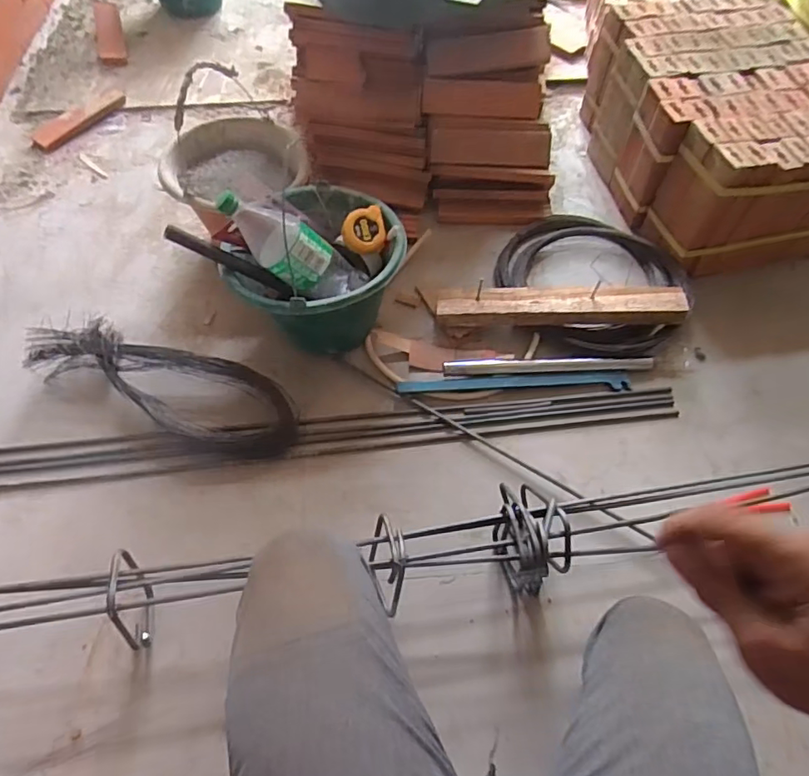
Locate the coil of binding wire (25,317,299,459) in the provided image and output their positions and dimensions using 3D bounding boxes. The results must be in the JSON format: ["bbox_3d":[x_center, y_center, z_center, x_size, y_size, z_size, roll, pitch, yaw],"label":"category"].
[{"bbox_3d":[-0.395,-0.002,0.905,0.471,0.063,0.144,18,61,11],"label":"coil of binding wire"}]

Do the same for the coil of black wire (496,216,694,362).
[{"bbox_3d":[0.351,-0.207,1.049,0.307,0.050,0.356,-23,62,-13],"label":"coil of black wire"}]

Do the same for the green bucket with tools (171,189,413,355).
[{"bbox_3d":[-0.140,-0.201,0.887,0.260,0.290,0.267,0,58,-1],"label":"green bucket with tools"}]

